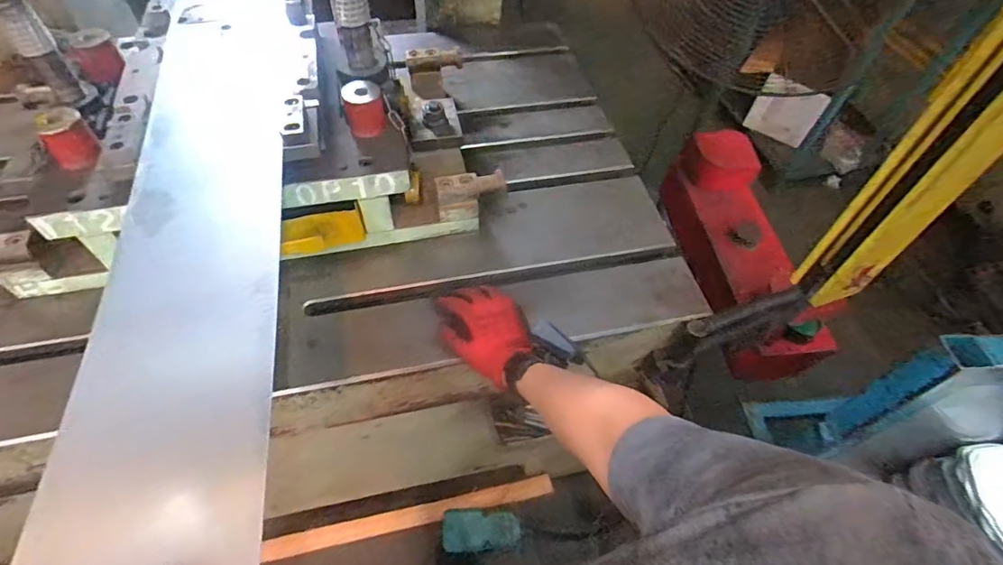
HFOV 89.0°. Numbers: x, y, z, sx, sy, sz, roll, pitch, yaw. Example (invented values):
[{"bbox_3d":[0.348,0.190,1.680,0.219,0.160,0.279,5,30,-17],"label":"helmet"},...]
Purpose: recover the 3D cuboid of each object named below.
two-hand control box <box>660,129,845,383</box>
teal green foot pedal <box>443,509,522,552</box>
[{"bbox_3d":[0.559,-0.104,1.262,0.215,0.201,0.671,-2,53,-4],"label":"two-hand control box"},{"bbox_3d":[-0.047,0.618,1.277,0.196,0.053,0.096,-4,53,-6],"label":"teal green foot pedal"}]

